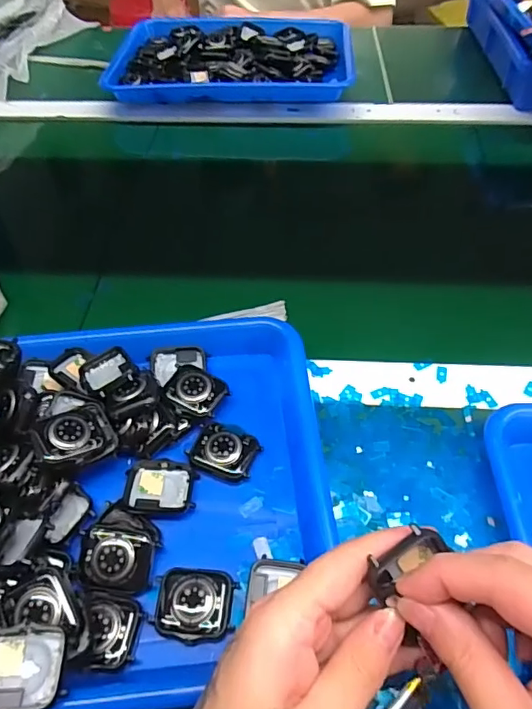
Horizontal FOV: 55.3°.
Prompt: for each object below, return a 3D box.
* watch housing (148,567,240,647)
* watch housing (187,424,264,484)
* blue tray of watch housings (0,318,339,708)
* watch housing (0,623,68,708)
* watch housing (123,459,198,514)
[{"bbox_3d":[-0.042,0.145,0.294,0.046,0.009,0.038,4,53,5],"label":"watch housing"},{"bbox_3d":[-0.029,0.068,0.353,0.044,0.012,0.035,20,55,16],"label":"watch housing"},{"bbox_3d":[-0.129,0.086,0.322,0.325,0.049,0.242,-5,52,-3],"label":"blue tray of watch housings"},{"bbox_3d":[-0.123,0.159,0.257,0.043,0.012,0.038,-2,49,-4],"label":"watch housing"},{"bbox_3d":[-0.070,0.088,0.339,0.043,0.010,0.035,0,52,1],"label":"watch housing"}]

